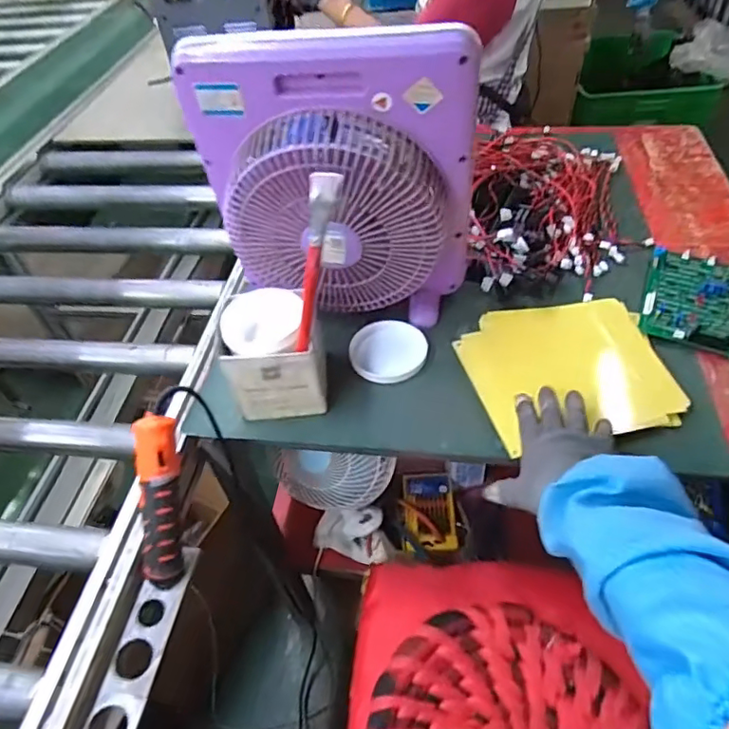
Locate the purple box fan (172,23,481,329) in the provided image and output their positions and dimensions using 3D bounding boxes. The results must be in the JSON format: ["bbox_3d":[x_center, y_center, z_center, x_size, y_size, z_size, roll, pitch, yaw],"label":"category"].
[{"bbox_3d":[-0.034,-0.195,0.669,0.312,0.324,0.118,4,49,11],"label":"purple box fan"}]

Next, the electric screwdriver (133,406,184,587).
[{"bbox_3d":[-0.220,0.147,0.595,0.048,0.195,0.038,7,18,12],"label":"electric screwdriver"}]

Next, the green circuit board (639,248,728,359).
[{"bbox_3d":[0.461,-0.090,0.727,0.171,0.053,0.172,14,49,17],"label":"green circuit board"}]

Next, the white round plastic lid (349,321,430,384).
[{"bbox_3d":[0.031,-0.022,0.740,0.096,0.010,0.109,-11,46,-5],"label":"white round plastic lid"}]

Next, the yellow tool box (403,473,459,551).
[{"bbox_3d":[0.115,0.251,0.984,0.083,0.021,0.149,-5,48,3],"label":"yellow tool box"}]

